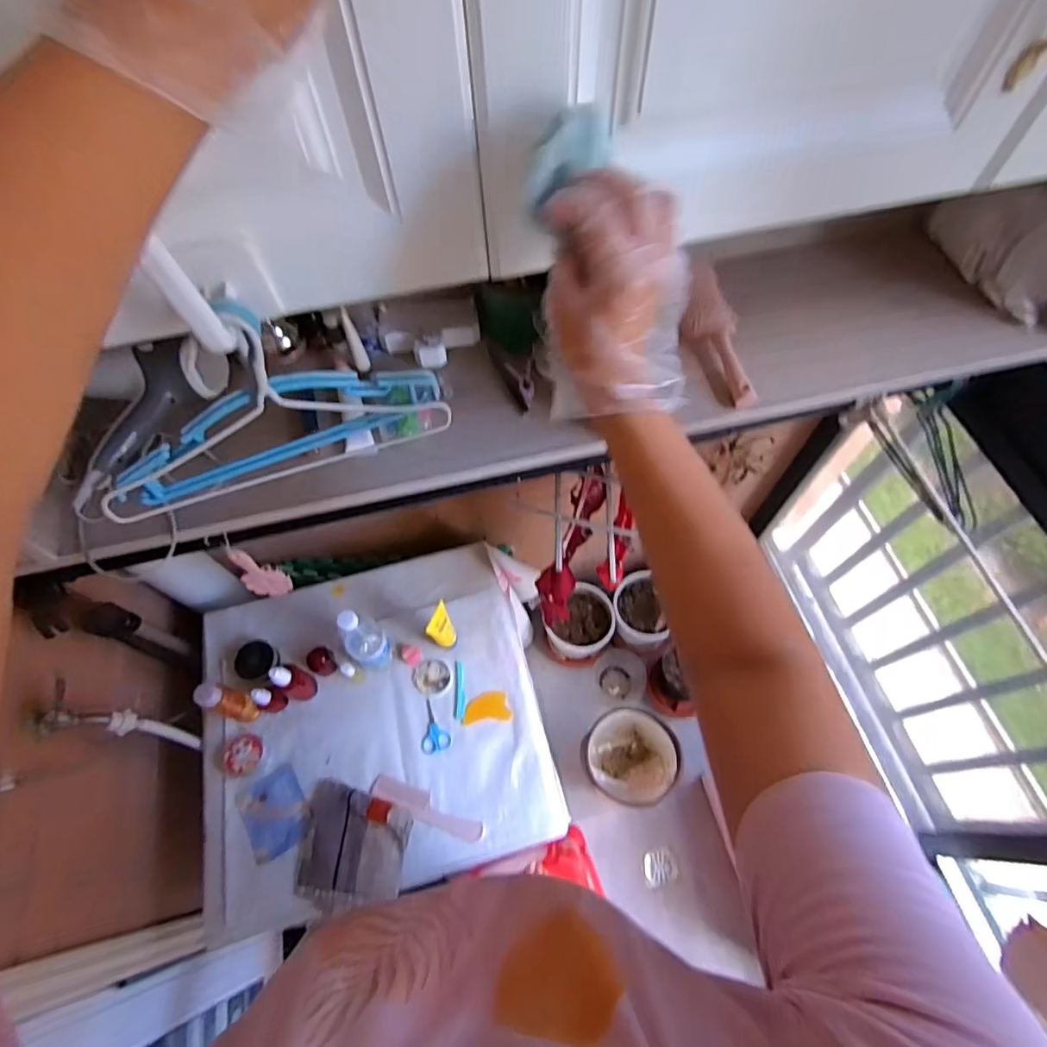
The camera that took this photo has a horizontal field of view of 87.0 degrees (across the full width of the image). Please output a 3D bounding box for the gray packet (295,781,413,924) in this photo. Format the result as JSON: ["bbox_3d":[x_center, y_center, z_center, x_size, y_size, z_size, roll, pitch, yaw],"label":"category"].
[{"bbox_3d":[-0.280,0.530,0.904,0.170,0.022,0.180,2,62,3],"label":"gray packet"}]

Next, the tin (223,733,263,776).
[{"bbox_3d":[-0.492,0.408,0.973,0.058,0.033,0.065,8,62,6],"label":"tin"}]

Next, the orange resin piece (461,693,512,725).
[{"bbox_3d":[-0.068,0.337,1.008,0.084,0.004,0.050,-6,64,-3],"label":"orange resin piece"}]

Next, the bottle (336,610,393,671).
[{"bbox_3d":[-0.276,0.203,0.955,0.062,0.228,0.063,-1,62,1],"label":"bottle"}]

